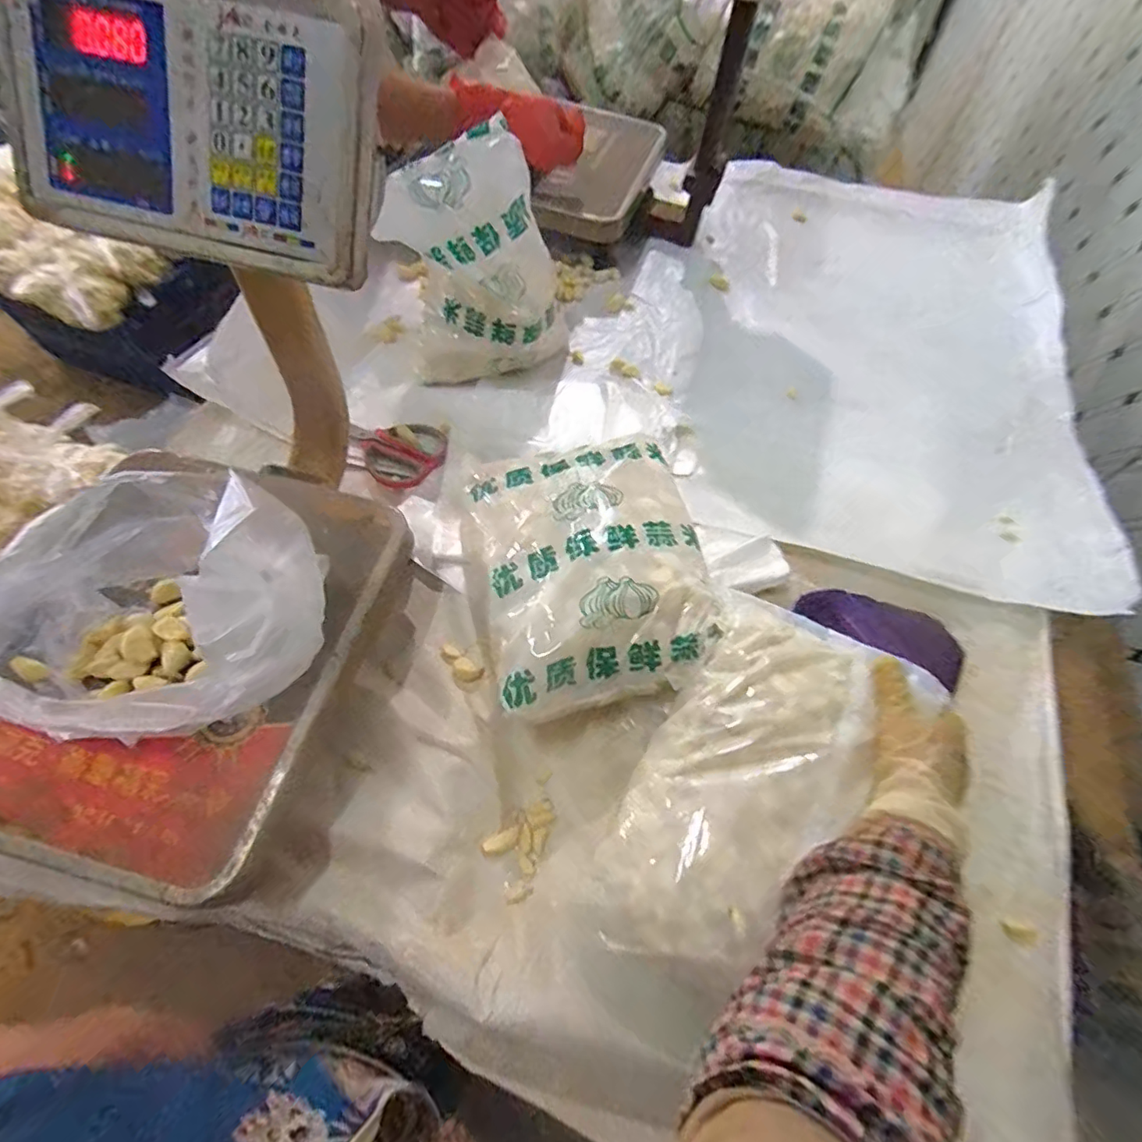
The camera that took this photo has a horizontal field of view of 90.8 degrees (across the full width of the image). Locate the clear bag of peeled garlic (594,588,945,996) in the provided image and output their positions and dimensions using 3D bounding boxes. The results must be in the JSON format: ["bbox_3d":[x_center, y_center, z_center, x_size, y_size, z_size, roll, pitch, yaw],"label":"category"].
[{"bbox_3d":[0.130,0.158,0.439,0.144,0.049,0.288,32,74,16],"label":"clear bag of peeled garlic"}]

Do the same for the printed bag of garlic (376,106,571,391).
[{"bbox_3d":[-0.109,-0.335,0.645,0.187,0.230,0.116,1,61,0],"label":"printed bag of garlic"}]

